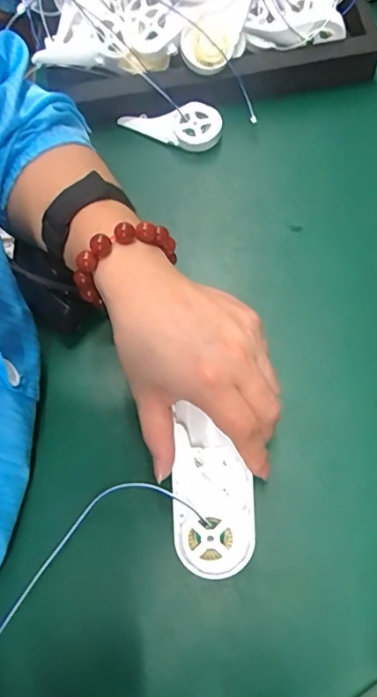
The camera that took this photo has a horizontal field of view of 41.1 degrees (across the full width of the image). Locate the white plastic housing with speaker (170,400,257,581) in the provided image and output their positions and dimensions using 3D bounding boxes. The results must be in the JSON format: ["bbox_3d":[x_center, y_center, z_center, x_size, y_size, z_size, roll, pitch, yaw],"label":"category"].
[{"bbox_3d":[0.016,0.095,0.332,0.052,0.020,0.105,-3,75,-2],"label":"white plastic housing with speaker"}]

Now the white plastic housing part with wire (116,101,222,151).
[{"bbox_3d":[-0.018,-0.204,0.457,0.094,0.018,0.043,10,75,15],"label":"white plastic housing part with wire"}]

